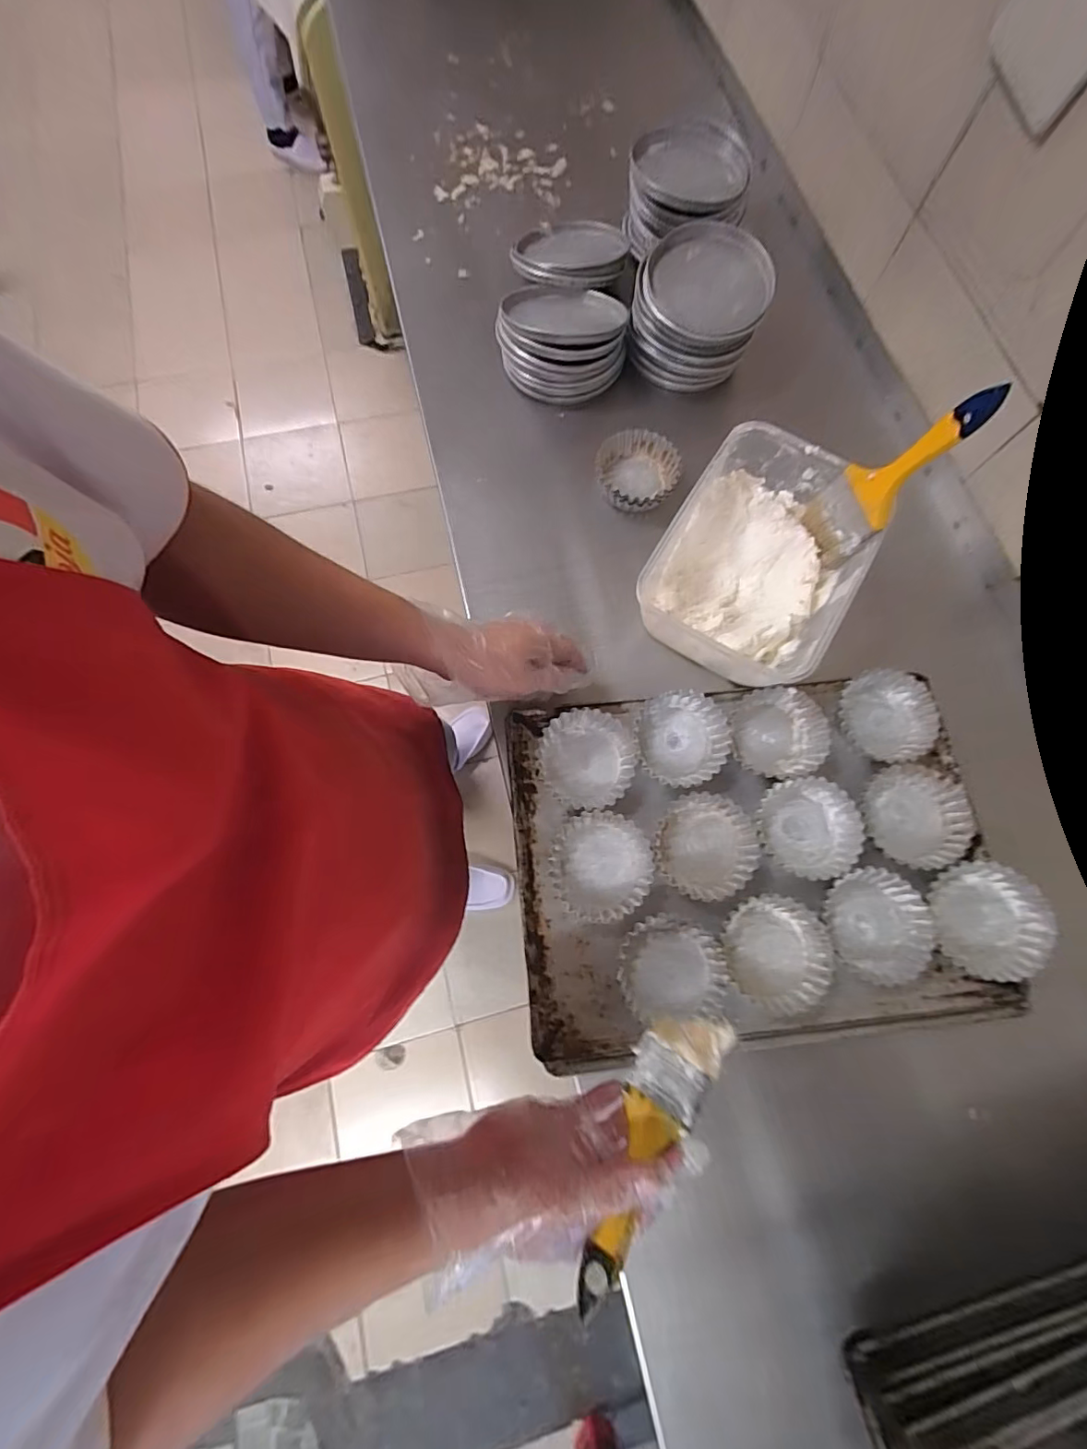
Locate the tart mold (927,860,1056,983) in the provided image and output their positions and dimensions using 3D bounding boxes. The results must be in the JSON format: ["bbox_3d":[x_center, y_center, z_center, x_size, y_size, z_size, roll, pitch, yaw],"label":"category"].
[{"bbox_3d":[0.419,0.181,0.495,0.087,0.032,0.098,-9,74,-5],"label":"tart mold"}]

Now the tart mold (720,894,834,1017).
[{"bbox_3d":[0.216,0.210,0.488,0.088,0.025,0.096,-6,74,-4],"label":"tart mold"}]

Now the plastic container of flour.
[{"bbox_3d":[0.231,-0.177,0.572,0.185,0.078,0.253,31,75,6],"label":"plastic container of flour"}]

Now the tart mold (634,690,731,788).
[{"bbox_3d":[0.140,0.016,0.542,0.096,0.024,0.095,-6,74,-4],"label":"tart mold"}]

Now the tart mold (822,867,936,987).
[{"bbox_3d":[0.310,0.190,0.497,0.097,0.027,0.100,-11,74,-5],"label":"tart mold"}]

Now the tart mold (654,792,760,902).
[{"bbox_3d":[0.159,0.118,0.517,0.093,0.024,0.098,1,74,-2],"label":"tart mold"}]

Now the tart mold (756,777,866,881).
[{"bbox_3d":[0.262,0.102,0.524,0.095,0.027,0.093,-17,75,-7],"label":"tart mold"}]

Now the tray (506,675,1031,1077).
[{"bbox_3d":[0.199,0.126,0.515,0.440,0.033,0.327,-5,74,-4],"label":"tray"}]

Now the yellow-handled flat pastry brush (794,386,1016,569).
[{"bbox_3d":[0.332,-0.240,0.512,0.022,0.191,0.073,-15,75,-21],"label":"yellow-handled flat pastry brush"}]

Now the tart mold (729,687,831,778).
[{"bbox_3d":[0.242,0.009,0.551,0.097,0.028,0.089,-10,74,-5],"label":"tart mold"}]

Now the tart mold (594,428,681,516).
[{"bbox_3d":[0.113,-0.303,0.639,0.096,0.031,0.102,1,74,-2],"label":"tart mold"}]

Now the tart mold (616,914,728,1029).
[{"bbox_3d":[0.114,0.221,0.481,0.093,0.023,0.087,-5,74,-4],"label":"tart mold"}]

